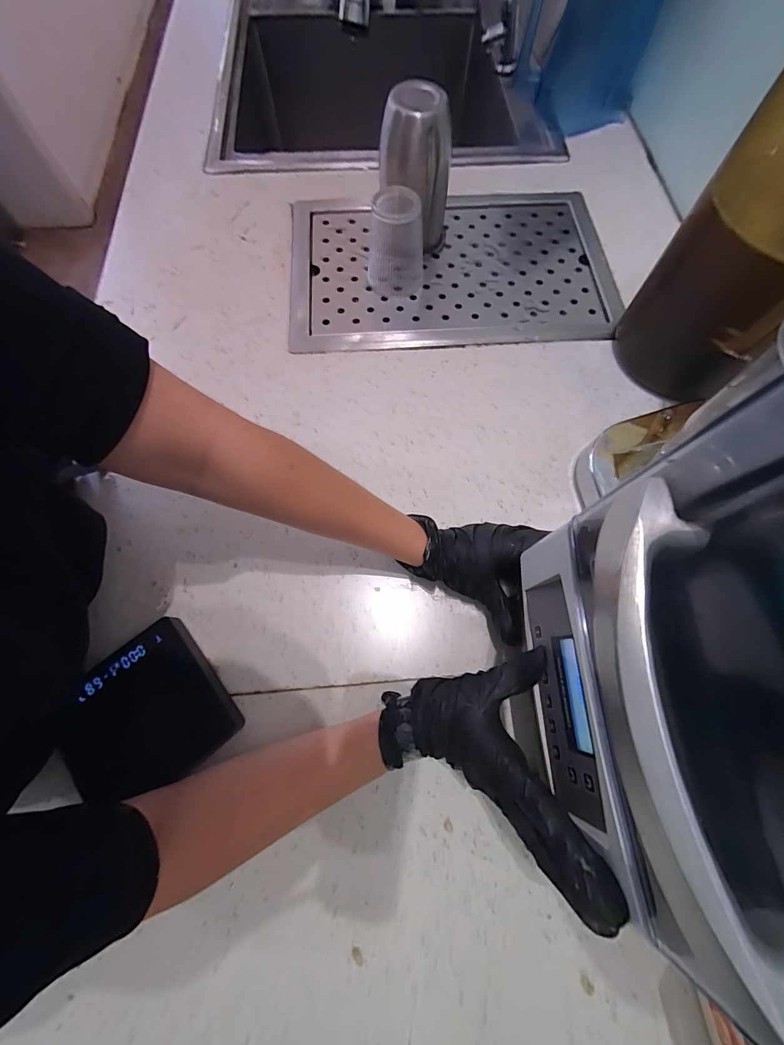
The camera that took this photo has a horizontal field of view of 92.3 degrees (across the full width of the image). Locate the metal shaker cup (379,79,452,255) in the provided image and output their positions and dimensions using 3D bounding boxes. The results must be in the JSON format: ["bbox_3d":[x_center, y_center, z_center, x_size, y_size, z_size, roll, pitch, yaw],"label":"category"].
[{"bbox_3d":[0.032,-0.445,0.490,0.085,0.153,0.100,4,69,2],"label":"metal shaker cup"}]

